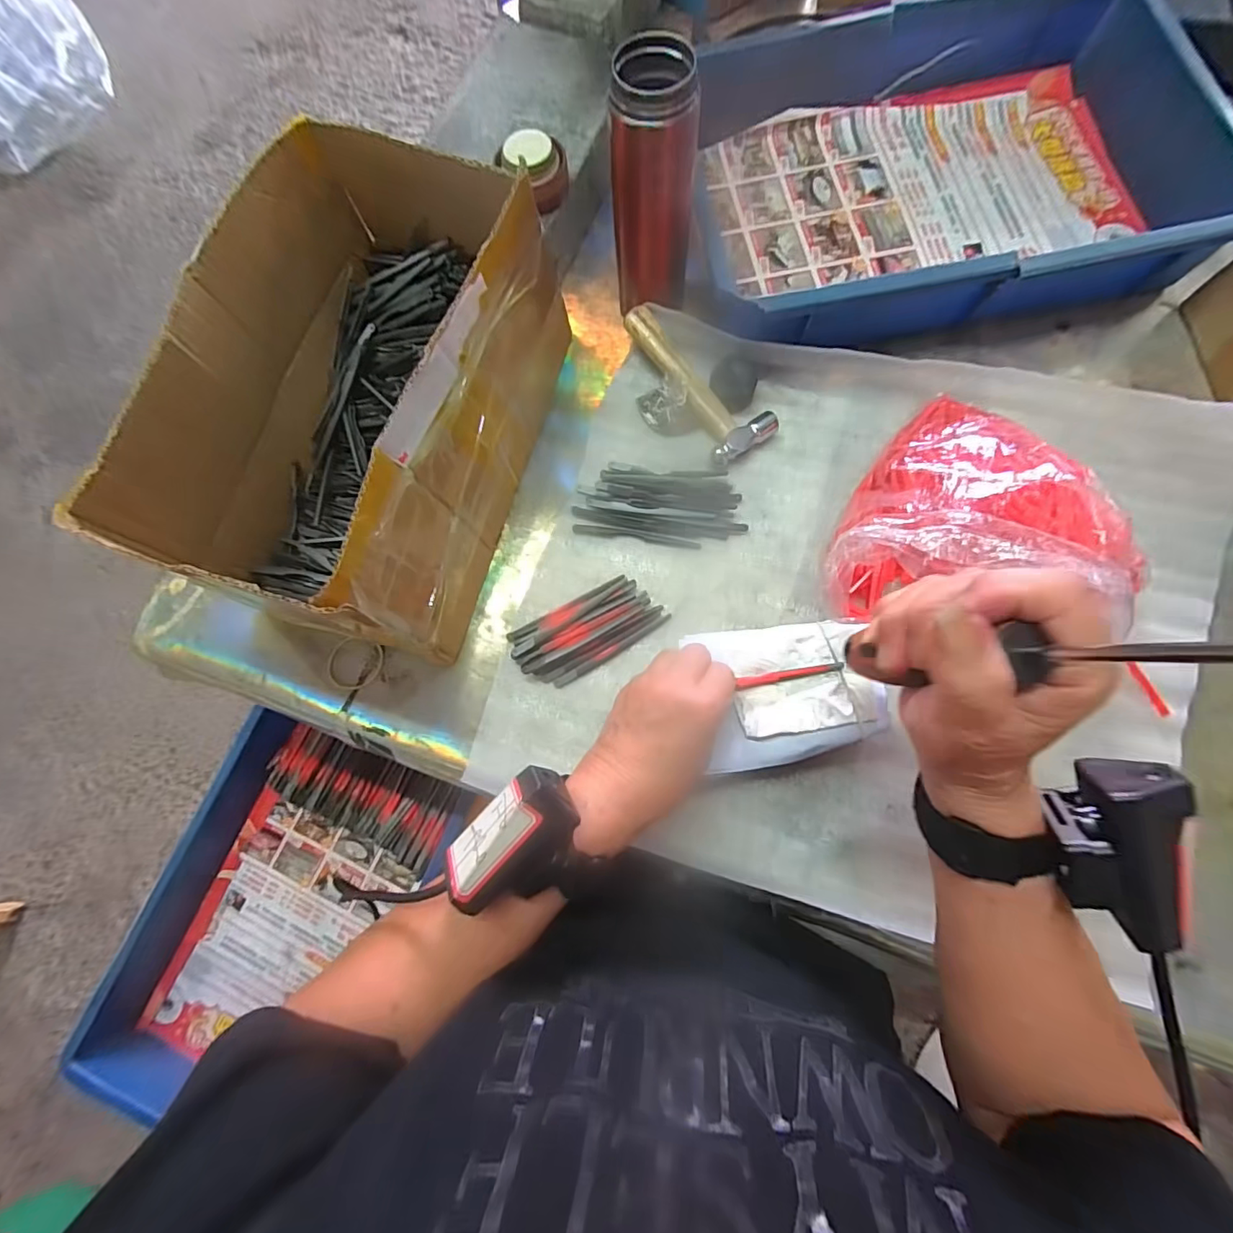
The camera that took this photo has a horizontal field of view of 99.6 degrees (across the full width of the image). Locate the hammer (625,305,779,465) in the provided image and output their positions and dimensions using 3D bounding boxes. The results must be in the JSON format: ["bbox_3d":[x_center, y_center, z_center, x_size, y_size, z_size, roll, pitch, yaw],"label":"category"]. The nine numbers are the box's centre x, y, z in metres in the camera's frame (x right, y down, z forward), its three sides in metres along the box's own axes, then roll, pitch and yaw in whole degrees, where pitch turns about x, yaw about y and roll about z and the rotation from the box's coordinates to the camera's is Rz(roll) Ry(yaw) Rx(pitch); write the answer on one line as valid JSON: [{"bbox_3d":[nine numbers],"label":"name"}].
[{"bbox_3d":[0.070,-0.203,0.439,0.059,0.027,0.152,-30,77,-6],"label":"hammer"}]

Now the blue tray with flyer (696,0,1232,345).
[{"bbox_3d":[0.284,-0.396,0.459,0.423,0.072,0.315,-5,76,1],"label":"blue tray with flyer"}]

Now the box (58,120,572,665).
[{"bbox_3d":[-0.177,-0.152,0.379,0.192,0.145,0.304,15,77,6],"label":"box"}]

